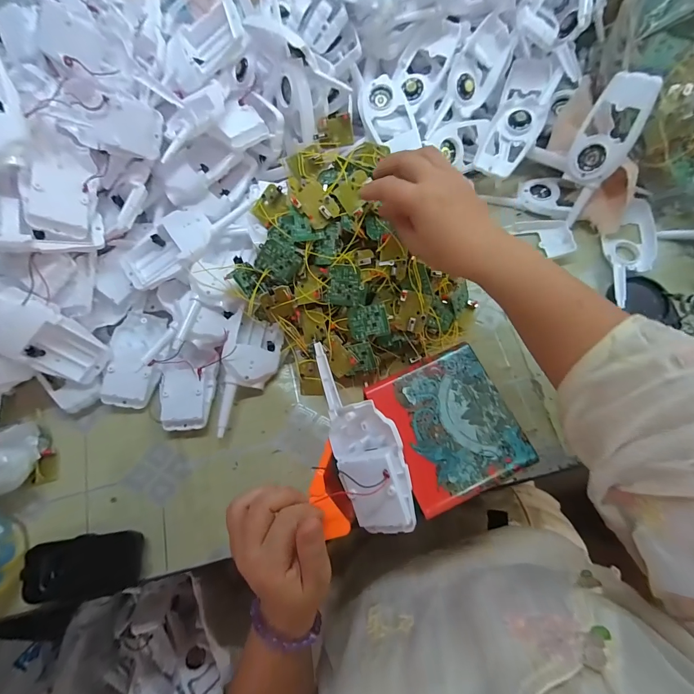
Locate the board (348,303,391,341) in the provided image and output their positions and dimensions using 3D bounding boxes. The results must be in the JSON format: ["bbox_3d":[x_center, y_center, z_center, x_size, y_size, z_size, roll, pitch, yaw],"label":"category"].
[{"bbox_3d":[0.023,-0.027,0.367,0.042,0.004,0.034,-10,89,20],"label":"board"}]

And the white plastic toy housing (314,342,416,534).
[{"bbox_3d":[0.013,0.077,0.297,0.063,0.028,0.161,-25,77,19],"label":"white plastic toy housing"}]

